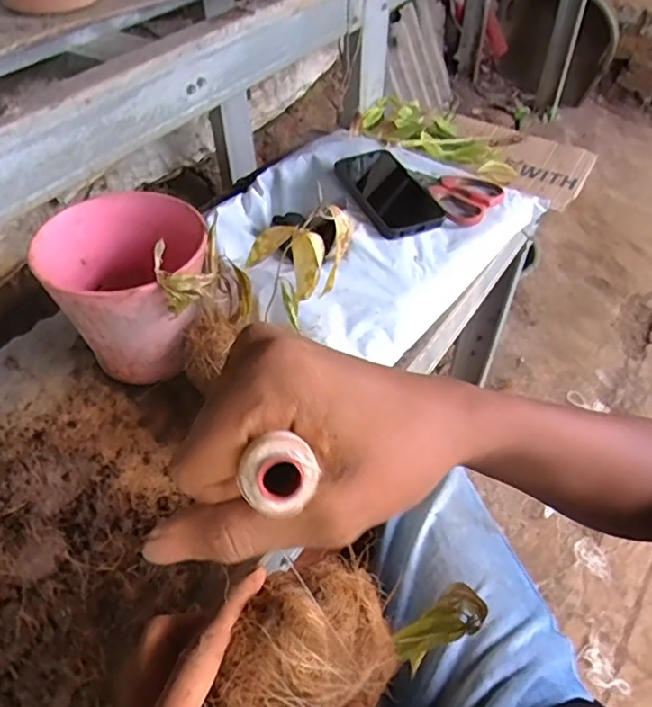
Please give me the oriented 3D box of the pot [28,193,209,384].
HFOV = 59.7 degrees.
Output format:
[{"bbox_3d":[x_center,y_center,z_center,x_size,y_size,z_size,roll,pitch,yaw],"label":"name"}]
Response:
[{"bbox_3d":[-0.184,-0.059,0.555,0.140,0.127,0.140,0,48,0],"label":"pot"}]

